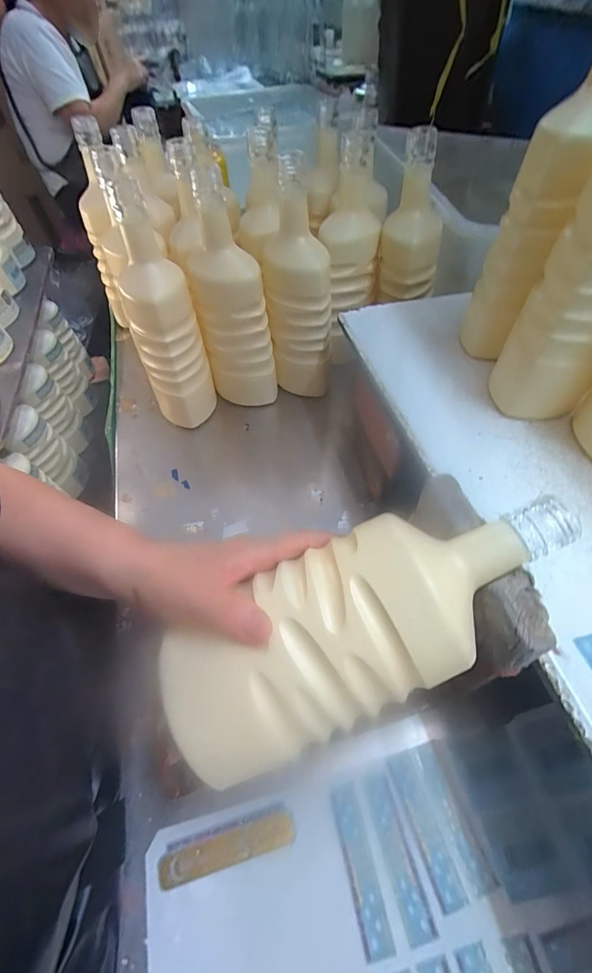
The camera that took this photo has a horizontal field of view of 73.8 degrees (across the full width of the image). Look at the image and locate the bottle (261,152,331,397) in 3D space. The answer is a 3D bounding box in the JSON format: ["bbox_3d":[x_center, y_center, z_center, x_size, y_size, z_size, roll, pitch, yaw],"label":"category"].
[{"bbox_3d":[0.001,-0.216,0.459,0.069,0.237,0.063,-6,55,2],"label":"bottle"}]

